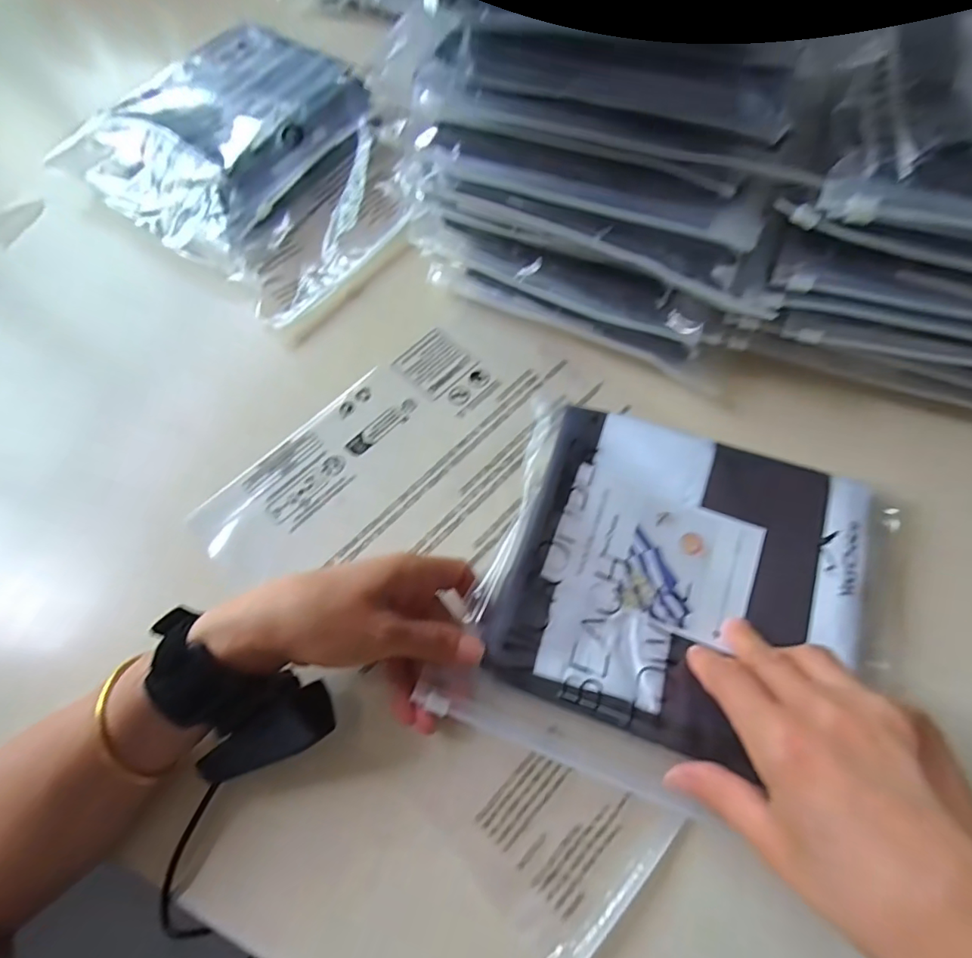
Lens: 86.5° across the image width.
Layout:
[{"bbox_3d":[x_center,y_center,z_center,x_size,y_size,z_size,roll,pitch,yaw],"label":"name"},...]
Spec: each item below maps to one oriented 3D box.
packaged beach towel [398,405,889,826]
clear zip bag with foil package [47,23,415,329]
[{"bbox_3d":[0.113,0.070,0.306,0.229,0.037,0.215,20,67,12],"label":"packaged beach towel"},{"bbox_3d":[-0.211,-0.303,0.491,0.308,0.058,0.243,37,72,19],"label":"clear zip bag with foil package"}]

